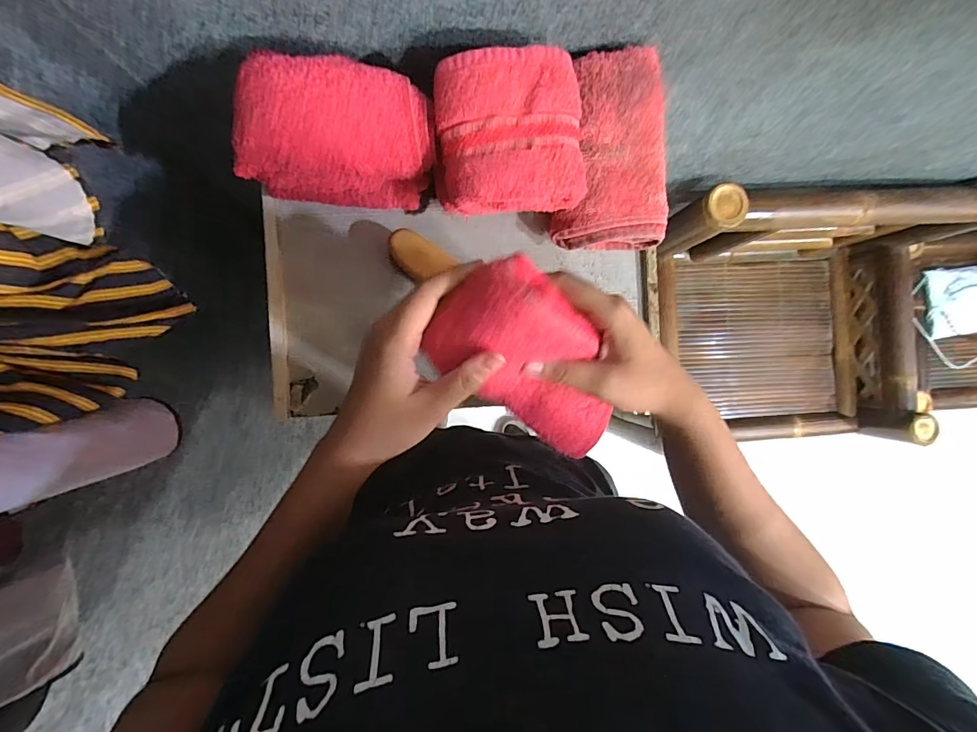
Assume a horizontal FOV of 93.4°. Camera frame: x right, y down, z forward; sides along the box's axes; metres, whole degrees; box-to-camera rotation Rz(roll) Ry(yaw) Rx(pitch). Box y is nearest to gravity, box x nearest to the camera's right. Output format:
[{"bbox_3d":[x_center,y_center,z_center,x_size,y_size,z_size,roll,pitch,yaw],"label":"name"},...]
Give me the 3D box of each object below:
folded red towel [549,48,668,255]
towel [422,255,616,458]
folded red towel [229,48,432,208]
[{"bbox_3d":[0.120,-0.207,0.456,0.105,0.061,0.172,0,89,-3],"label":"folded red towel"},{"bbox_3d":[0.035,-0.006,0.293,0.136,0.061,0.085,34,87,-3],"label":"towel"},{"bbox_3d":[-0.131,-0.204,0.412,0.157,0.084,0.093,3,89,-3],"label":"folded red towel"}]

